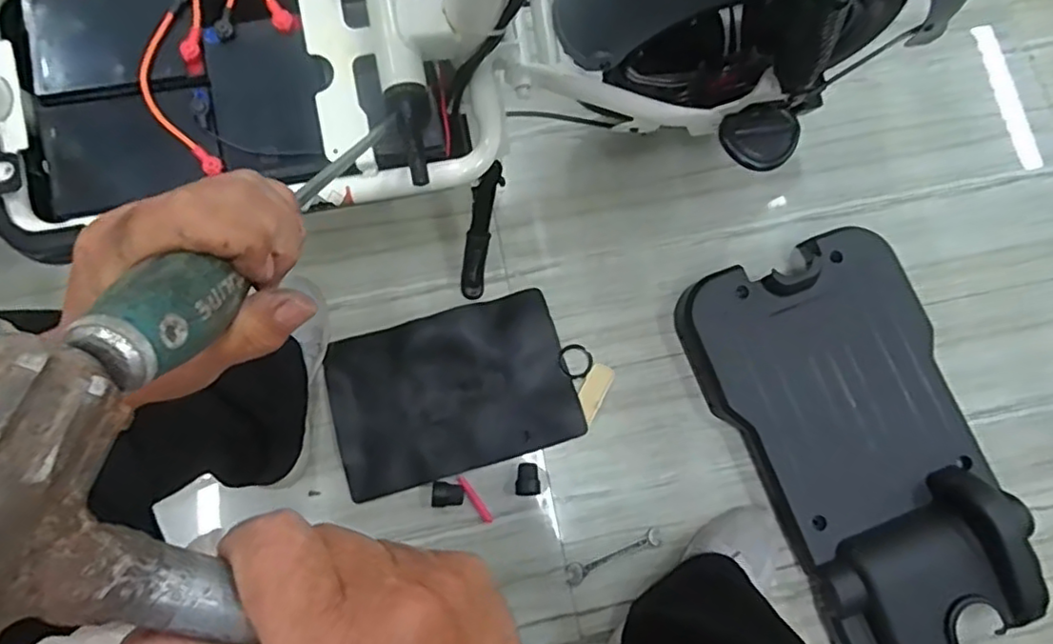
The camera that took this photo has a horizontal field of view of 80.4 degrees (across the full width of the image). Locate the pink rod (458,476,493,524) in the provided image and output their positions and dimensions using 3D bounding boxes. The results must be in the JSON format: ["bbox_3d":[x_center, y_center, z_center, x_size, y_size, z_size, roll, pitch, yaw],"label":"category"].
[{"bbox_3d":[-0.062,0.215,0.751,0.010,0.006,0.065,-35,79,-8],"label":"pink rod"}]

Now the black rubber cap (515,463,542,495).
[{"bbox_3d":[0.001,0.186,0.739,0.029,0.018,0.038,-3,76,-1],"label":"black rubber cap"}]

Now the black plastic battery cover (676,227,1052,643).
[{"bbox_3d":[0.392,0.125,0.724,0.274,0.079,0.452,-22,78,-6],"label":"black plastic battery cover"}]

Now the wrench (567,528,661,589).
[{"bbox_3d":[0.101,0.273,0.725,0.116,0.004,0.023,-23,78,-6],"label":"wrench"}]

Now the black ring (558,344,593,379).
[{"bbox_3d":[0.061,0.049,0.777,0.043,0.004,0.041,0,76,-1],"label":"black ring"}]

